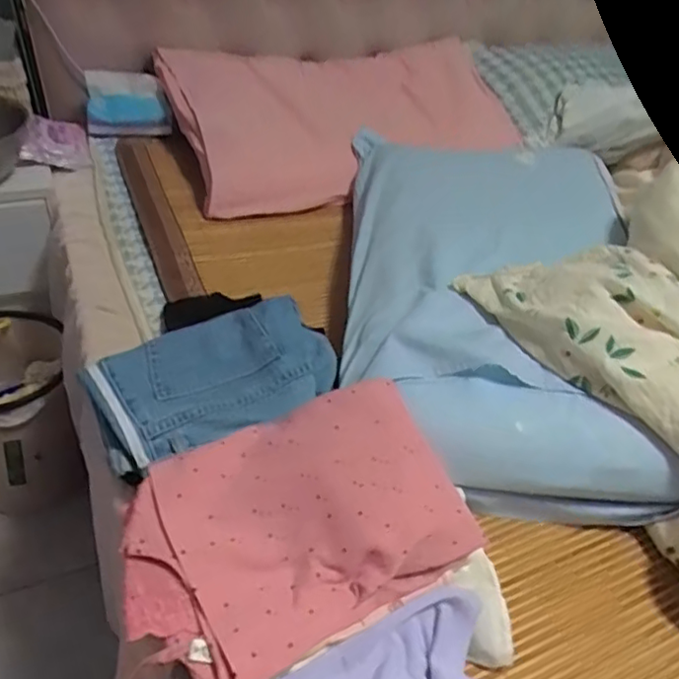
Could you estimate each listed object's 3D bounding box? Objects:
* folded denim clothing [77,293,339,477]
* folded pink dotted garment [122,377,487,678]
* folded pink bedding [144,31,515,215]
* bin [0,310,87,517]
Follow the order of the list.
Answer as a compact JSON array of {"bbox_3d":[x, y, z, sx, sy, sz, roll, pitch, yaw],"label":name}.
[{"bbox_3d":[-0.126,0.035,0.628,0.242,0.040,0.163,-19,48,-28],"label":"folded denim clothing"},{"bbox_3d":[-0.041,0.148,0.497,0.267,0.047,0.188,-24,60,-15],"label":"folded pink dotted garment"},{"bbox_3d":[0.024,-0.399,1.101,0.629,0.153,0.270,-20,48,-28],"label":"folded pink bedding"},{"bbox_3d":[-0.561,0.129,1.039,0.215,0.260,0.218,-10,44,-19],"label":"bin"}]

